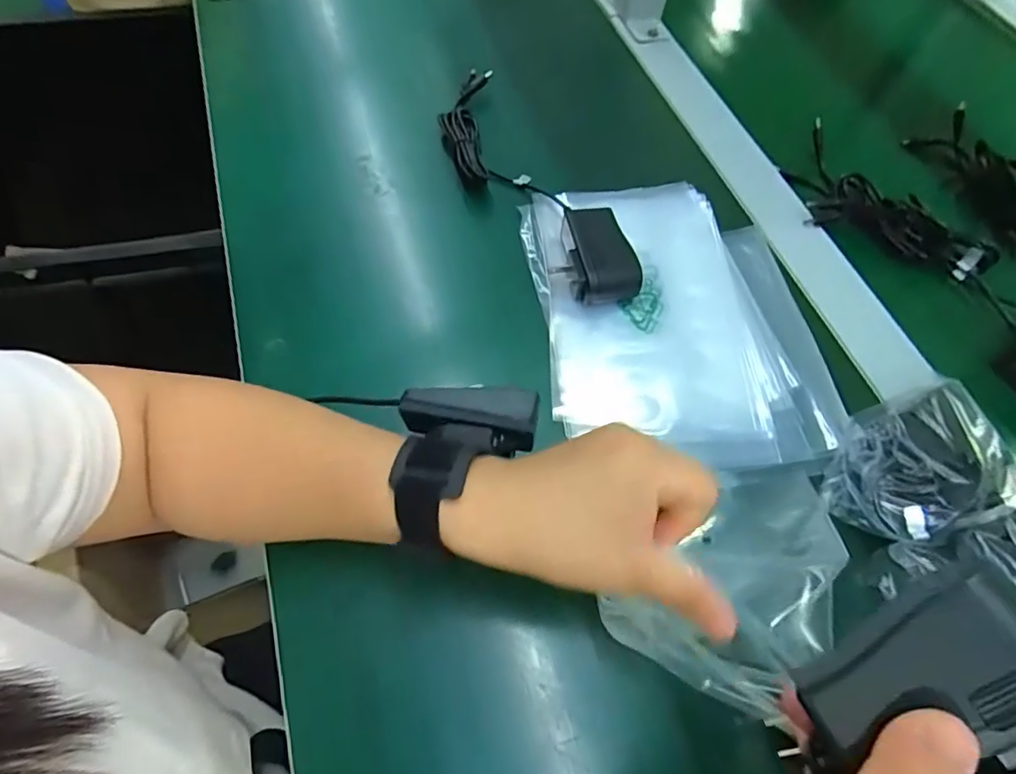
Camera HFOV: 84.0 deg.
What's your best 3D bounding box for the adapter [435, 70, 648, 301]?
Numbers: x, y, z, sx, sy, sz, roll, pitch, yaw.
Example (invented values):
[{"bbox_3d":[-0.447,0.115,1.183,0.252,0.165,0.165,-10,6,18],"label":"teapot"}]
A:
[{"bbox_3d":[0.009,-0.163,0.441,0.075,0.031,0.260,-24,65,-16],"label":"adapter"}]

